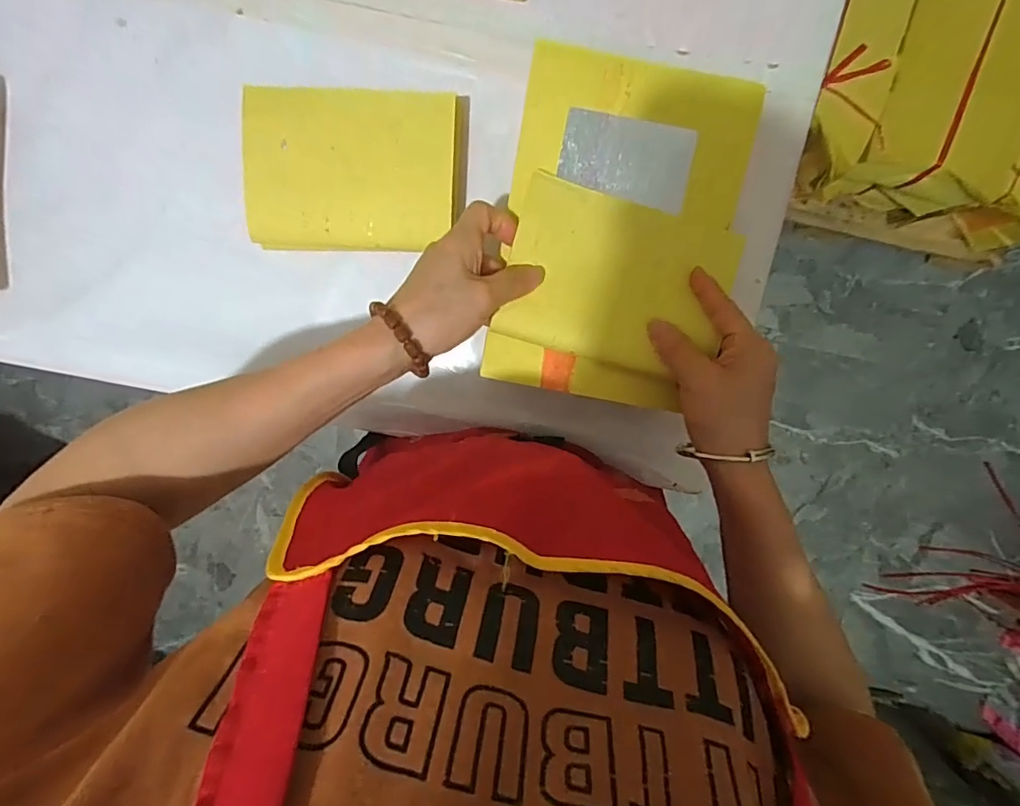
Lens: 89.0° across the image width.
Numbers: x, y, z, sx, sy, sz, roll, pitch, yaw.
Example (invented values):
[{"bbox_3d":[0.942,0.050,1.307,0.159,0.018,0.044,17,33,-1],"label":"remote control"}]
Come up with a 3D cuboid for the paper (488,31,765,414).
[{"bbox_3d":[0.076,-0.115,0.354,0.156,0.022,0.224,9,100,-1],"label":"paper"}]

